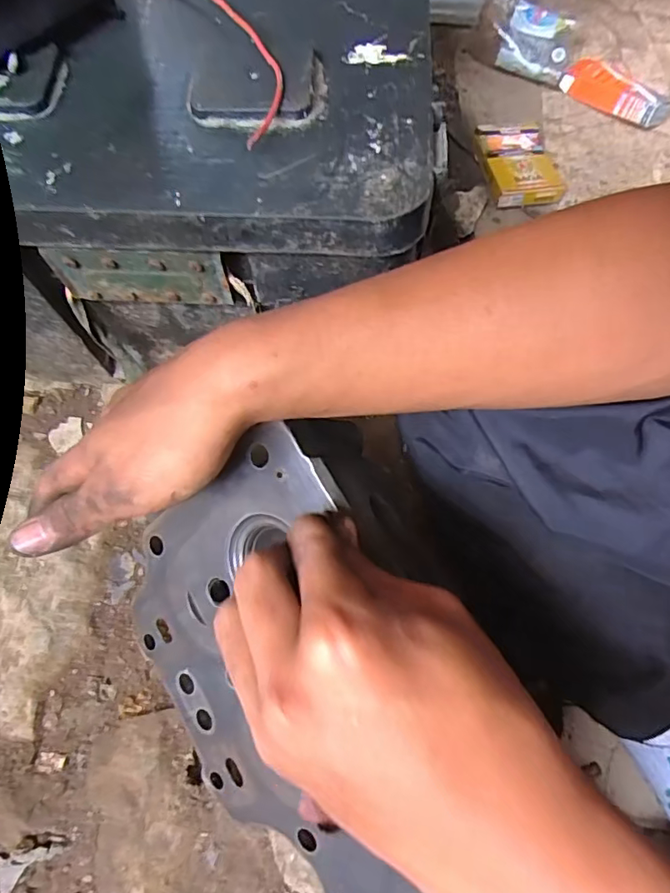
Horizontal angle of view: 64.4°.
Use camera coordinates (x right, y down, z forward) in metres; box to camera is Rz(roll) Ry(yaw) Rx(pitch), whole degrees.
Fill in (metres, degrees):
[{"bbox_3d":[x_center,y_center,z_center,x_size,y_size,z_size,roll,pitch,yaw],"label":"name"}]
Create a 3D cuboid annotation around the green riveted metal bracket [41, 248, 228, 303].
[{"bbox_3d":[-0.125,-0.109,0.343,0.108,0.056,0.005,2,69,2],"label":"green riveted metal bracket"}]

